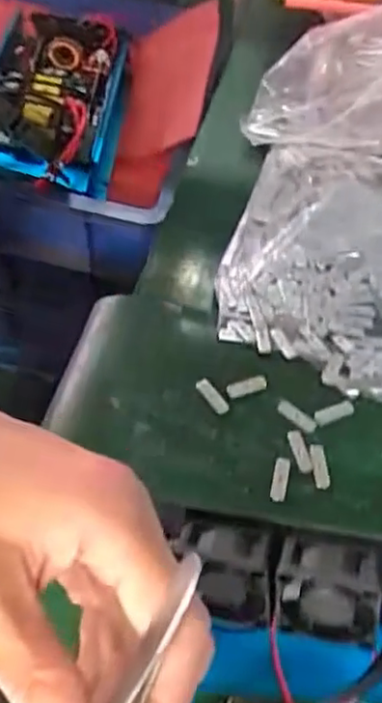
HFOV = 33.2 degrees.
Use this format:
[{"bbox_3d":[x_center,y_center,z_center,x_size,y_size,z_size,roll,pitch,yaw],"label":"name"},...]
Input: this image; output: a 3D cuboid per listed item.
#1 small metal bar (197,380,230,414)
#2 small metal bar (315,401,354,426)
[{"bbox_3d":[0.013,0.027,0.395,0.008,0.005,0.026,-32,63,-21],"label":"small metal bar"},{"bbox_3d":[0.089,0.038,0.395,0.027,0.004,0.009,-17,59,-14],"label":"small metal bar"}]

